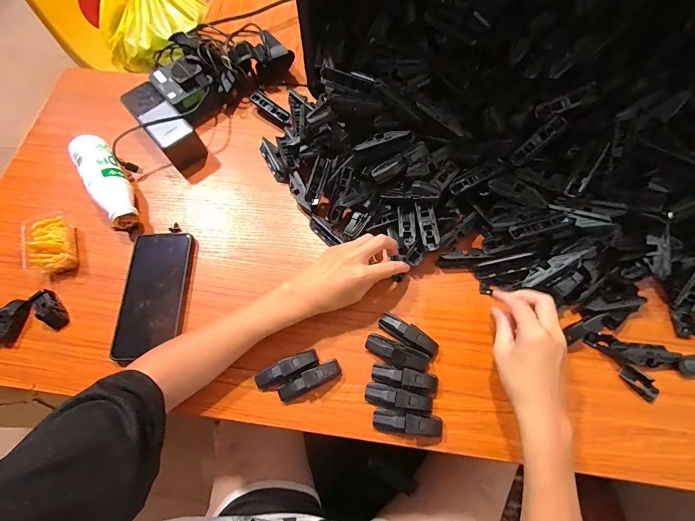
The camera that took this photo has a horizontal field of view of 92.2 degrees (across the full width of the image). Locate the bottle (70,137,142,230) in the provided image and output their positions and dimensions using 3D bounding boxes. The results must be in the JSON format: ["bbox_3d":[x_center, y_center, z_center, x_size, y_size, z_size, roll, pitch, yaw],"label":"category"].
[{"bbox_3d":[-0.325,-0.106,0.455,0.050,0.052,0.139,-34,71,-11],"label":"bottle"}]

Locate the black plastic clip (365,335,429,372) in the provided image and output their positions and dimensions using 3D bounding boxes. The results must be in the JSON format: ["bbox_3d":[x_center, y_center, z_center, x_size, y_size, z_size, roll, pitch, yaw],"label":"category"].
[{"bbox_3d":[0.057,0.107,0.380,0.074,0.026,0.027,25,71,11],"label":"black plastic clip"}]

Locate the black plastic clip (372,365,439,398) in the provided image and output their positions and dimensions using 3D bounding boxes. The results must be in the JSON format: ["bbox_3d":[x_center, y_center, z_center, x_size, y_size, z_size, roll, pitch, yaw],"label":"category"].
[{"bbox_3d":[0.065,0.132,0.369,0.074,0.025,0.022,10,69,5],"label":"black plastic clip"}]

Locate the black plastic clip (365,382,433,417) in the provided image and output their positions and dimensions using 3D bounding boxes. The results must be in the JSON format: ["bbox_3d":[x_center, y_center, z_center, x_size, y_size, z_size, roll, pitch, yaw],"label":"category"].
[{"bbox_3d":[0.056,0.151,0.363,0.072,0.023,0.021,12,69,6],"label":"black plastic clip"}]

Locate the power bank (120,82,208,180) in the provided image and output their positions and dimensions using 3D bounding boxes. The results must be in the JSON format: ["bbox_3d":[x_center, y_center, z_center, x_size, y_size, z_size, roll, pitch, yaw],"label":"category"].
[{"bbox_3d":[-0.269,-0.197,0.492,0.053,0.054,0.145,-40,73,-14],"label":"power bank"}]

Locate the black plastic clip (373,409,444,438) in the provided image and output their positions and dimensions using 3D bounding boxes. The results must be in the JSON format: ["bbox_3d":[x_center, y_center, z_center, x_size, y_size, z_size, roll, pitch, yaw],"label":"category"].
[{"bbox_3d":[0.065,0.173,0.353,0.074,0.027,0.020,6,68,4],"label":"black plastic clip"}]

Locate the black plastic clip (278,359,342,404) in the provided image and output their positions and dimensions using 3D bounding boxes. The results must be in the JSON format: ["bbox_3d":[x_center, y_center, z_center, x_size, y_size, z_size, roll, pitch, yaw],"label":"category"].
[{"bbox_3d":[-0.042,0.135,0.373,0.073,0.024,0.021,-25,70,-8],"label":"black plastic clip"}]

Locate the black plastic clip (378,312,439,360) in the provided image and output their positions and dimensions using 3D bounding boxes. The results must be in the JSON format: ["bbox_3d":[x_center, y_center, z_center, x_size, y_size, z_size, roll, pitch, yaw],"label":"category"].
[{"bbox_3d":[0.071,0.086,0.386,0.075,0.023,0.020,30,72,13],"label":"black plastic clip"}]

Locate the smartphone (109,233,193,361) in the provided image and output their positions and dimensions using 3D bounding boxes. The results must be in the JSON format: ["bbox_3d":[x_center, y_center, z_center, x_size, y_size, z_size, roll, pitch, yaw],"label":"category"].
[{"bbox_3d":[-0.240,0.039,0.417,0.077,0.015,0.157,0,68,1],"label":"smartphone"}]

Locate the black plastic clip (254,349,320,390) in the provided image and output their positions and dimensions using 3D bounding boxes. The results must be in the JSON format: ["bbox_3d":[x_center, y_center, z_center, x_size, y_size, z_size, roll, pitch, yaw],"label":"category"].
[{"bbox_3d":[-0.068,0.124,0.376,0.073,0.023,0.021,-24,70,-8],"label":"black plastic clip"}]

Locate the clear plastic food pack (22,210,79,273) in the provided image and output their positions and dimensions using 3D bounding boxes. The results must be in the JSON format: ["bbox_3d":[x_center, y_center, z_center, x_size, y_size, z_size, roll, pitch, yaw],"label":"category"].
[{"bbox_3d":[-0.385,-0.021,0.434,0.050,0.030,0.074,-18,69,-6],"label":"clear plastic food pack"}]

